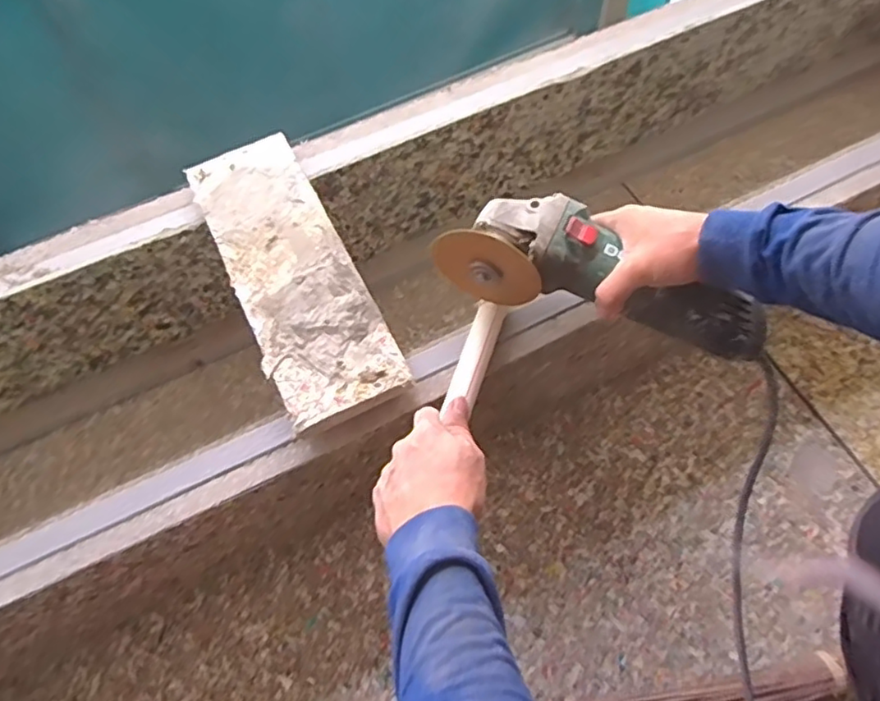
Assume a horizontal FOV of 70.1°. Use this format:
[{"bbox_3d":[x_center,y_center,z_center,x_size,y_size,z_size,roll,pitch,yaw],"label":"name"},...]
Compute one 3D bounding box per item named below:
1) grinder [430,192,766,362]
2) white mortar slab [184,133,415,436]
[{"bbox_3d":[0.138,-0.063,0.547,0.274,0.081,0.077,21,67,4],"label":"grinder"},{"bbox_3d":[-0.144,-0.082,0.596,0.109,0.024,0.327,-25,67,-11],"label":"white mortar slab"}]

